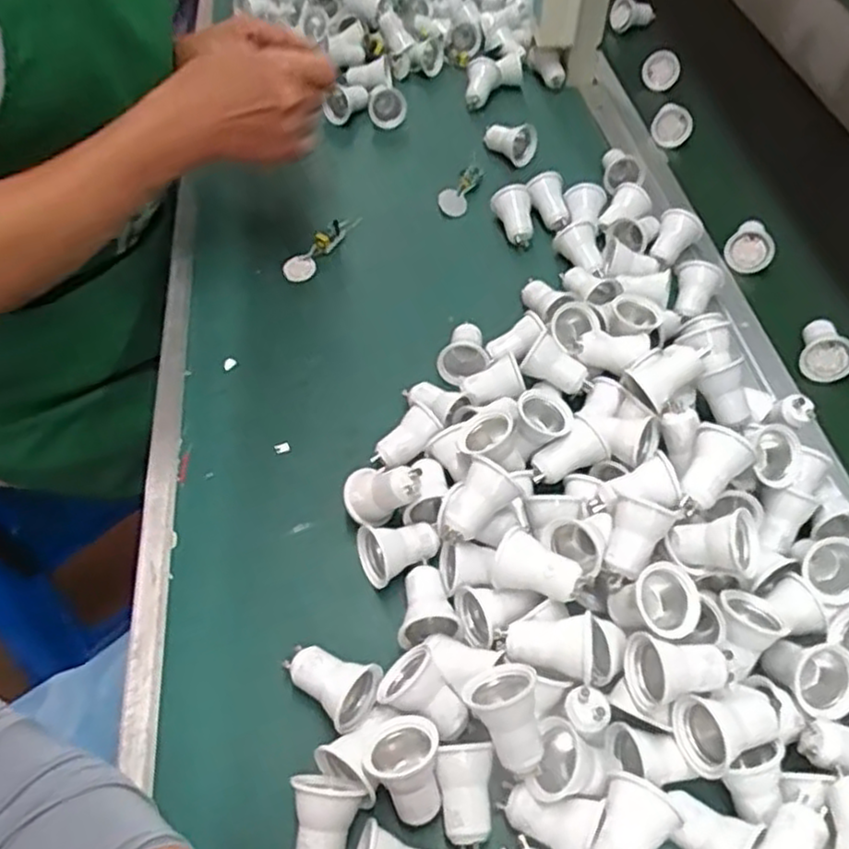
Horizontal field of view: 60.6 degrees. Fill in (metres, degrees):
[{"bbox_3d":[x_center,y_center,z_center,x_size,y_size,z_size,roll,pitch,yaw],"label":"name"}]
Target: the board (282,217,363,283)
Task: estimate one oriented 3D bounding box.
[{"bbox_3d":[-0.079,-0.142,0.570,0.017,0.017,0.085,26,57,19],"label":"board"}]

